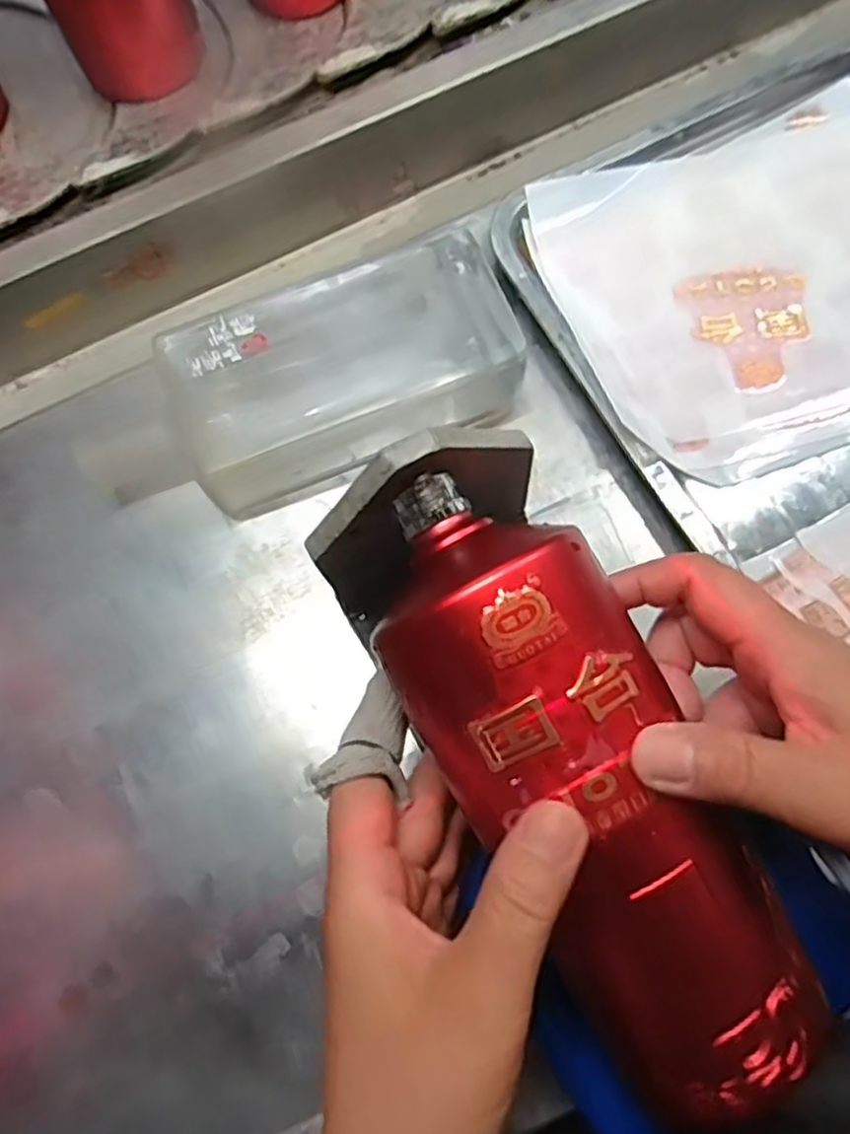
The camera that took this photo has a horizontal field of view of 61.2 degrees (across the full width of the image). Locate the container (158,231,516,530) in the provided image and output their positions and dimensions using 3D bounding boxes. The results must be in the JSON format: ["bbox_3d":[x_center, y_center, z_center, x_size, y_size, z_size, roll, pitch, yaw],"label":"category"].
[{"bbox_3d":[-0.039,-0.097,0.373,0.172,0.049,0.096,-22,77,-4],"label":"container"}]

